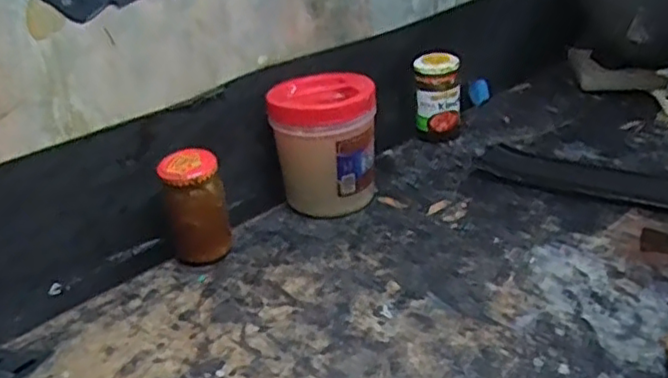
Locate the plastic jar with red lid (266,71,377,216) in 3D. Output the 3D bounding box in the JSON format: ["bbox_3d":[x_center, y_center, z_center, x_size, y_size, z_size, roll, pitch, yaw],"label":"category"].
[{"bbox_3d":[-0.008,-0.049,0.767,0.118,0.142,0.103,-5,30,1],"label":"plastic jar with red lid"}]

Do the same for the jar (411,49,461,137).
[{"bbox_3d":[0.140,-0.121,0.883,0.060,0.117,0.052,3,31,15],"label":"jar"}]

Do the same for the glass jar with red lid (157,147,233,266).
[{"bbox_3d":[-0.145,0.021,0.695,0.063,0.116,0.065,-4,30,2],"label":"glass jar with red lid"}]

